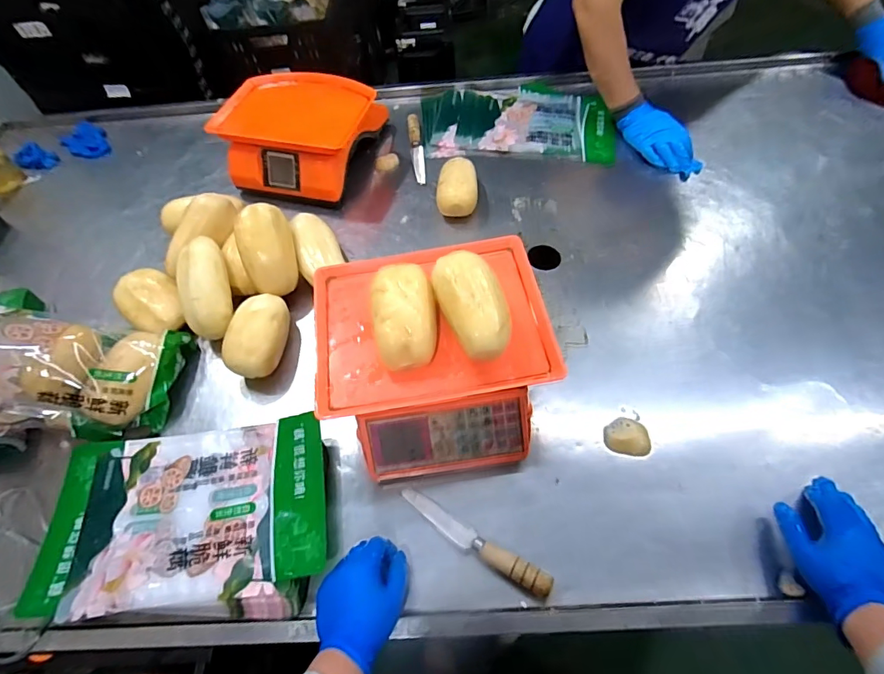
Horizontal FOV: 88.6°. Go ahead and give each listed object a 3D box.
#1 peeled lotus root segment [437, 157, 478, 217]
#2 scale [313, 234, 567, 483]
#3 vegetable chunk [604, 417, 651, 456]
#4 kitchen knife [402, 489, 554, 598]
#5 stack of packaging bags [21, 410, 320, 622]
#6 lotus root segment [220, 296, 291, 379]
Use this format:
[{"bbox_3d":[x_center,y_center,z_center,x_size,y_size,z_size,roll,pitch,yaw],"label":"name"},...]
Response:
[{"bbox_3d":[0.030,-0.273,0.860,0.075,0.063,0.110,2,56,5],"label":"peeled lotus root segment"},{"bbox_3d":[-0.011,0.024,0.631,0.300,0.132,0.296,-8,56,-2],"label":"scale"},{"bbox_3d":[0.252,0.134,0.616,0.058,0.013,0.051,7,57,8],"label":"vegetable chunk"},{"bbox_3d":[0.036,0.243,0.546,0.202,0.027,0.026,27,63,19],"label":"kitchen knife"},{"bbox_3d":[-0.309,0.230,0.567,0.331,0.051,0.220,-8,56,-1],"label":"stack of packaging bags"},{"bbox_3d":[-0.279,0.001,0.700,0.068,0.076,0.138,4,56,6],"label":"lotus root segment"}]

